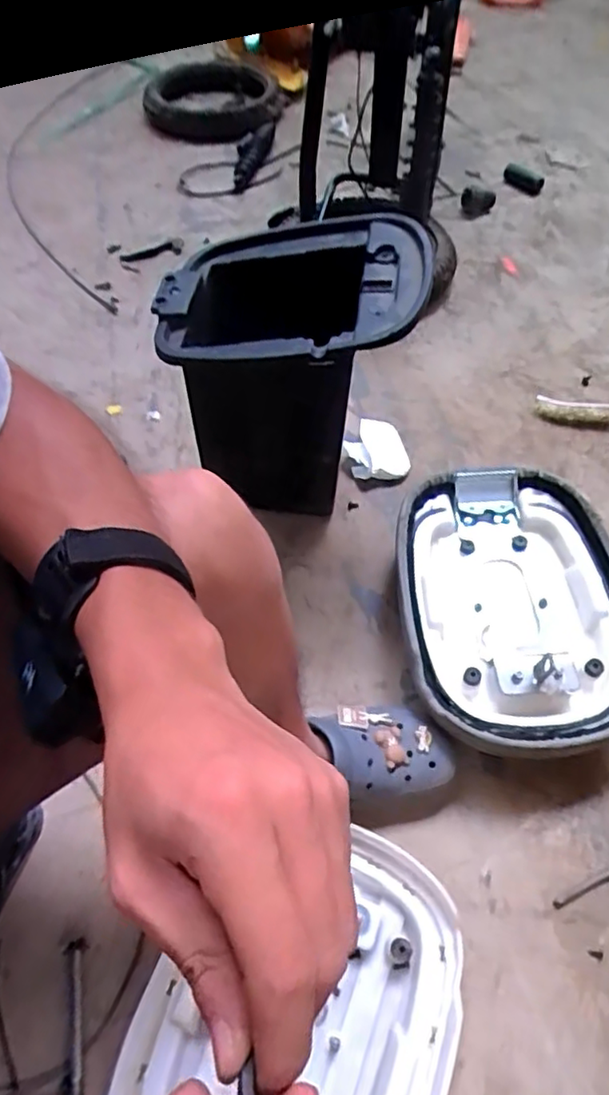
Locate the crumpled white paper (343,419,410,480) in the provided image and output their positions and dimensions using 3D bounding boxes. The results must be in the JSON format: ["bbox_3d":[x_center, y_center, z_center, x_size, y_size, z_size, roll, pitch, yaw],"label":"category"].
[{"bbox_3d":[0.106,-0.149,0.958,0.089,0.034,0.110,-9,55,-4],"label":"crumpled white paper"}]

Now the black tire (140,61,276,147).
[{"bbox_3d":[-0.221,-1.044,1.465,0.294,0.061,0.365,-16,56,-9],"label":"black tire"}]

